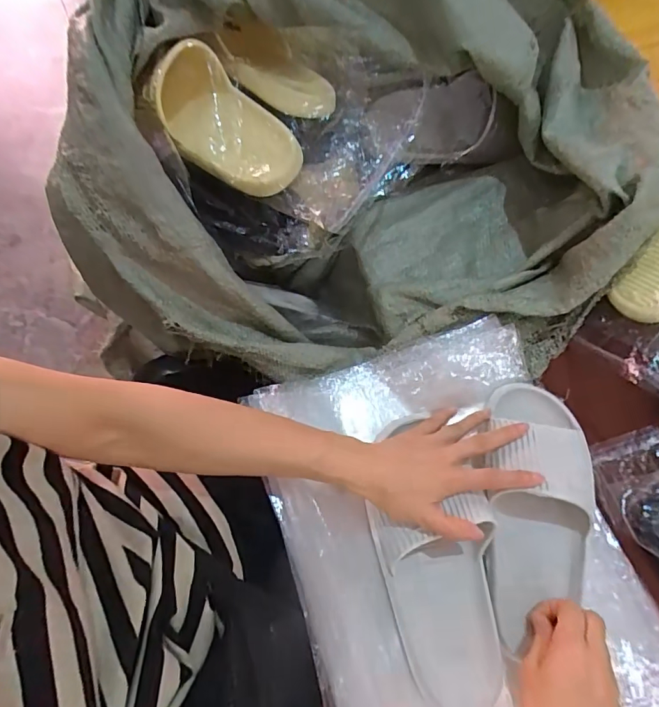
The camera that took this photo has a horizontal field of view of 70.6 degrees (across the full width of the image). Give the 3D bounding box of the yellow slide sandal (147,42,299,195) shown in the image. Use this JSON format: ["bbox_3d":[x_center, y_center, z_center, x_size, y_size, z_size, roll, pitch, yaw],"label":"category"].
[{"bbox_3d":[-0.110,-0.241,0.484,0.183,0.061,0.090,36,76,14],"label":"yellow slide sandal"}]

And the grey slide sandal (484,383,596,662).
[{"bbox_3d":[0.207,0.155,0.457,0.099,0.071,0.252,8,78,5],"label":"grey slide sandal"}]

